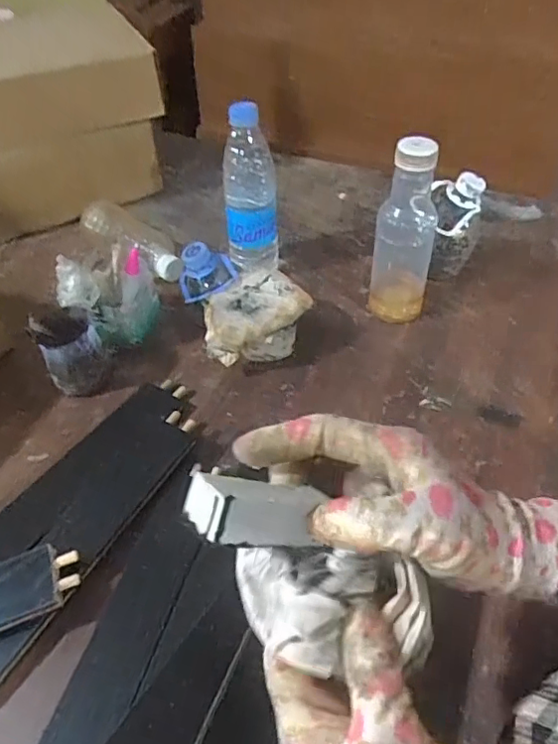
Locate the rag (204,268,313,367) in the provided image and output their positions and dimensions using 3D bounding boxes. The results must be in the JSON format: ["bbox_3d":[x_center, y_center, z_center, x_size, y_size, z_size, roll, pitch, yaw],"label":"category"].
[{"bbox_3d":[-0.029,-0.054,0.639,0.114,0.076,0.089,-36,56,-27],"label":"rag"}]

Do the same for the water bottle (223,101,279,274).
[{"bbox_3d":[-0.035,-0.214,0.694,0.062,0.209,0.058,-1,48,1],"label":"water bottle"}]

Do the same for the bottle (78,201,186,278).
[{"bbox_3d":[-0.195,-0.175,0.775,0.193,0.048,0.064,32,56,27],"label":"bottle"}]

